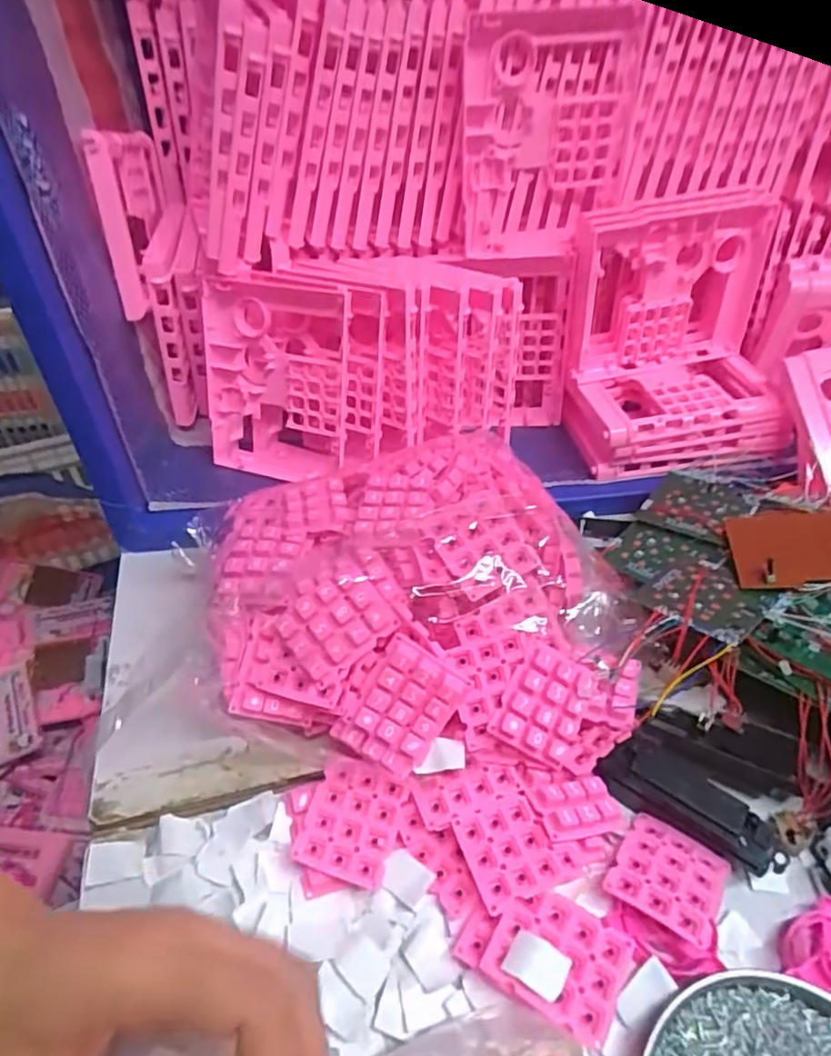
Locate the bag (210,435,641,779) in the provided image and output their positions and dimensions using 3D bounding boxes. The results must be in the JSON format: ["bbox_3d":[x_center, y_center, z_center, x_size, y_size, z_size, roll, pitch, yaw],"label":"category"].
[{"bbox_3d":[0.002,0.041,0.396,0.245,0.084,0.201,-4,43,-5],"label":"bag"}]

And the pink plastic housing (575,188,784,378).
[{"bbox_3d":[0.220,-0.208,0.540,0.173,0.131,0.055,-5,43,-5],"label":"pink plastic housing"}]

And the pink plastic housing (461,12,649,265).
[{"bbox_3d":[0.104,-0.305,0.493,0.131,0.162,0.047,4,43,4],"label":"pink plastic housing"}]

